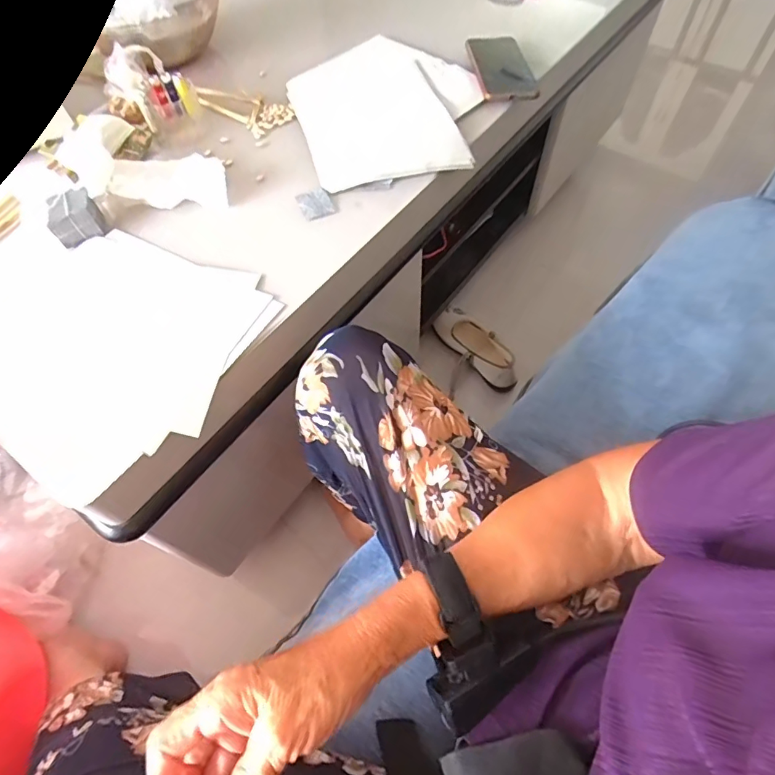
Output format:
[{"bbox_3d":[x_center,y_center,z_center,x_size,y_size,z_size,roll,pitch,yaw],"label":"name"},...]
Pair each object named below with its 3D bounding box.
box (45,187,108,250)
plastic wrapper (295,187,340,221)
[{"bbox_3d":[-0.354,-0.190,0.537,0.051,0.050,0.045,-26,61,-13],"label":"box"},{"bbox_3d":[-0.083,-0.217,0.554,0.040,0.010,0.042,-23,60,-11],"label":"plastic wrapper"}]

